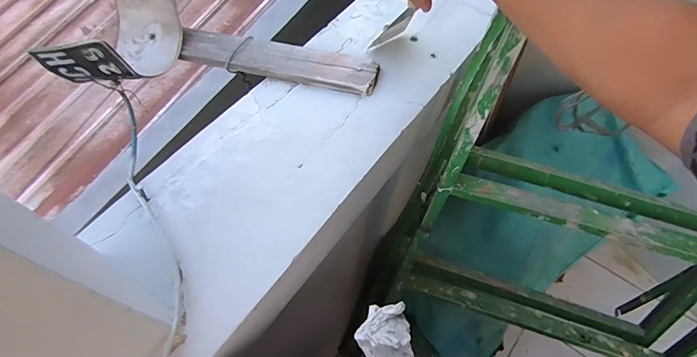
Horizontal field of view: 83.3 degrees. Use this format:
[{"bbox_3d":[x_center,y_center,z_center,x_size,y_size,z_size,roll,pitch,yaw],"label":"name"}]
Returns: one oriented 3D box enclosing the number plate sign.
[{"bbox_3d":[-0.330,-0.143,0.493,0.104,0.066,0.011,-4,62,13],"label":"number plate sign"}]

